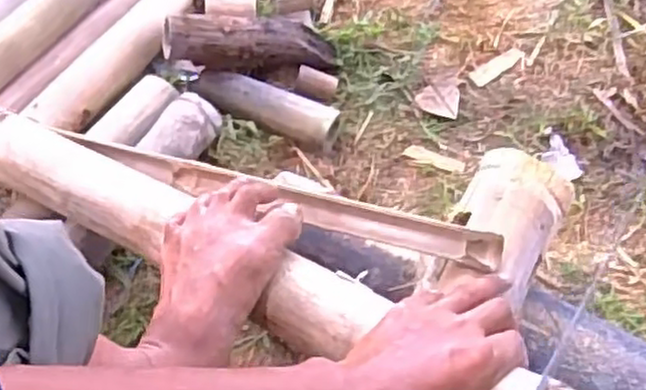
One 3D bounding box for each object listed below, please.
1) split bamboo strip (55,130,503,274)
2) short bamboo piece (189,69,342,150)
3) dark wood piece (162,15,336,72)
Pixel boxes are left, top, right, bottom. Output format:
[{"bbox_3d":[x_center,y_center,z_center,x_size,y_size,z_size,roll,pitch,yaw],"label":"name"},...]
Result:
[{"bbox_3d":[-0.053,-0.003,0.669,0.437,0.036,0.027,15,58,26],"label":"split bamboo strip"},{"bbox_3d":[-0.068,-0.104,0.868,0.178,0.044,0.048,18,60,10],"label":"short bamboo piece"},{"bbox_3d":[-0.084,-0.187,0.905,0.221,0.048,0.065,0,58,-22],"label":"dark wood piece"}]

